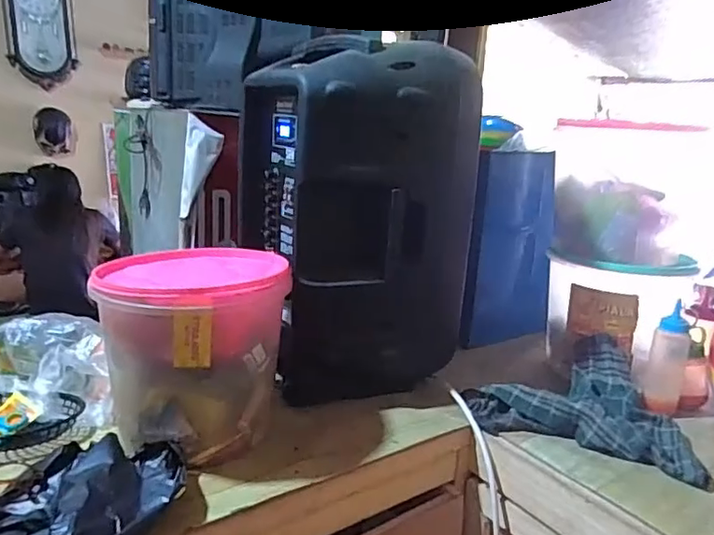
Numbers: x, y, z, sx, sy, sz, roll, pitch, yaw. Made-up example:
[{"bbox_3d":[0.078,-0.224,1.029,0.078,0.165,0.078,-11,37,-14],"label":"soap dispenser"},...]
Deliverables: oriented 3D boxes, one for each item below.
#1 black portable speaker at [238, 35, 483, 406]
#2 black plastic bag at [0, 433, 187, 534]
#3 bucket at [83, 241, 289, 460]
[{"bbox_3d":[-0.003,-0.084,0.943,0.308,0.524,0.248,-5,17,-25],"label":"black portable speaker"},{"bbox_3d":[-0.306,0.258,0.589,0.168,0.069,0.237,11,17,27],"label":"black plastic bag"},{"bbox_3d":[-0.222,0.110,0.823,0.229,0.246,0.285,2,16,-3],"label":"bucket"}]

